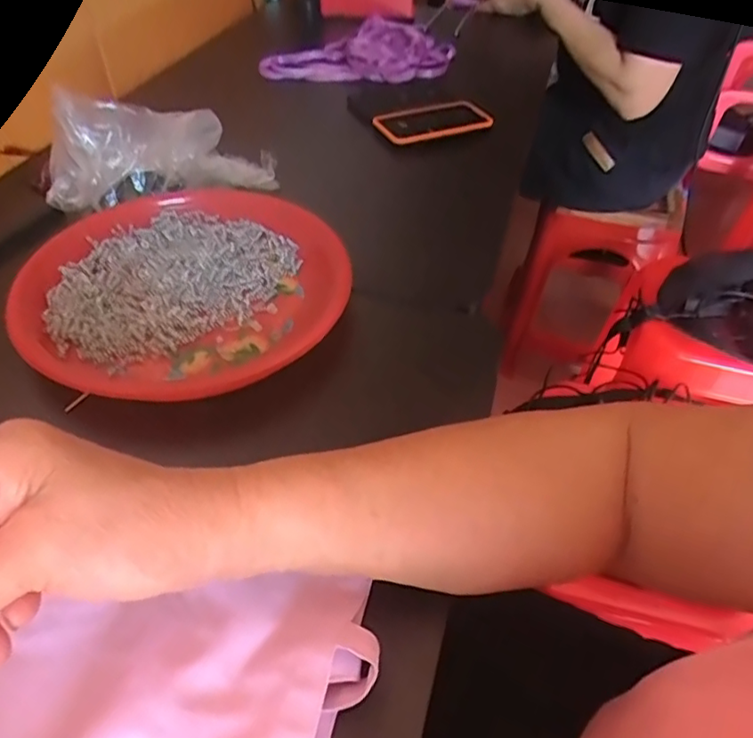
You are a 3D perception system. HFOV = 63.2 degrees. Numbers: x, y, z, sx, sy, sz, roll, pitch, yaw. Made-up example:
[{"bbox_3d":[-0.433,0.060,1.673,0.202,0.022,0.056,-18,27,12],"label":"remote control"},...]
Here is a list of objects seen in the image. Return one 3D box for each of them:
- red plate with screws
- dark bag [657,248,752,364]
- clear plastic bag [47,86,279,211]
[{"bbox_3d":[-0.147,-0.073,0.470,0.230,0.027,0.221,1,45,-1],"label":"red plate with screws"},{"bbox_3d":[0.568,-0.093,0.907,0.274,0.075,0.207,13,46,11],"label":"dark bag"},{"bbox_3d":[-0.185,-0.191,0.537,0.184,0.085,0.058,-11,46,-32],"label":"clear plastic bag"}]

